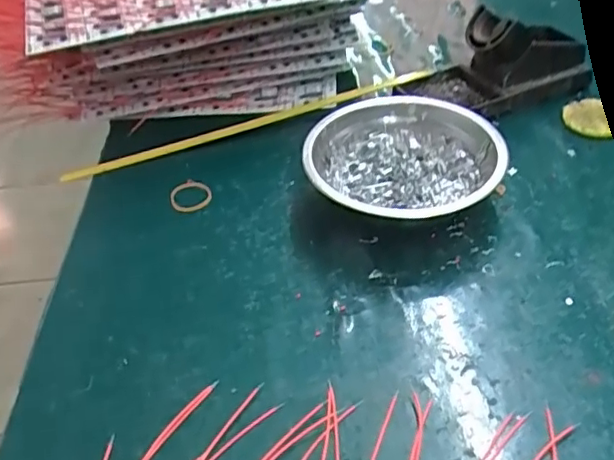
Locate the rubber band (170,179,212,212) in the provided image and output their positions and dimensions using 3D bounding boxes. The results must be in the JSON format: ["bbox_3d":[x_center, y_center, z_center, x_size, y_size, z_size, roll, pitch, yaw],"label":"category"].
[{"bbox_3d":[-0.081,-0.024,0.409,0.028,0.005,0.030,-4,43,3],"label":"rubber band"}]

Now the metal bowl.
[{"bbox_3d":[0.064,-0.040,0.387,0.118,0.042,0.118,-4,43,3],"label":"metal bowl"}]

